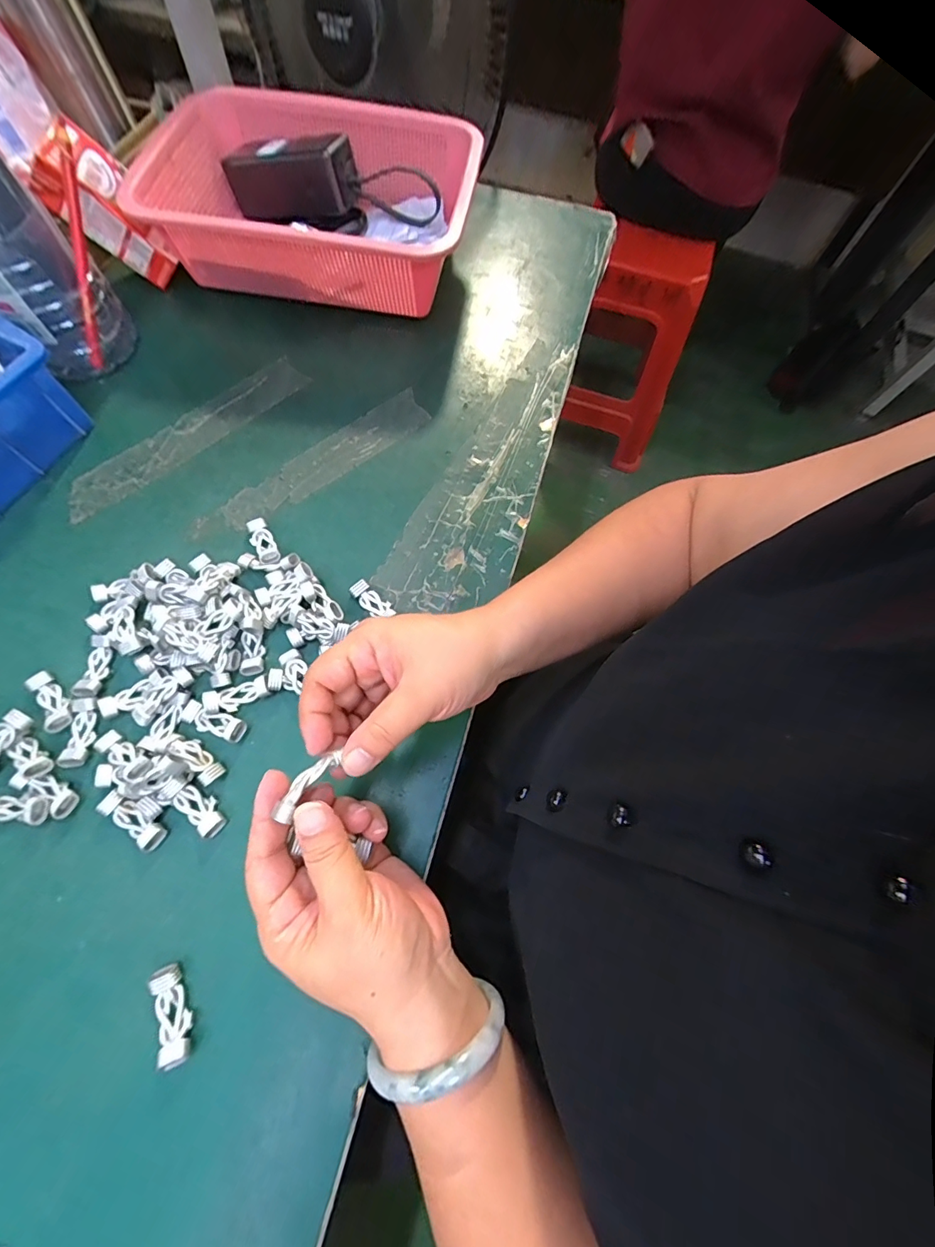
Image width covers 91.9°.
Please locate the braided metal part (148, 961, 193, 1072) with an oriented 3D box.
[{"bbox_3d":[-0.161,0.211,0.245,0.015,0.015,0.045,-25,71,-12],"label":"braided metal part"}]

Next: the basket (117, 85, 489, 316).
[{"bbox_3d":[-0.143,-0.417,0.458,0.296,0.092,0.211,10,68,1],"label":"basket"}]

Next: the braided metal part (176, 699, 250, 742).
[{"bbox_3d":[-0.172,0.066,0.304,0.044,0.006,0.016,19,69,5],"label":"braided metal part"}]

